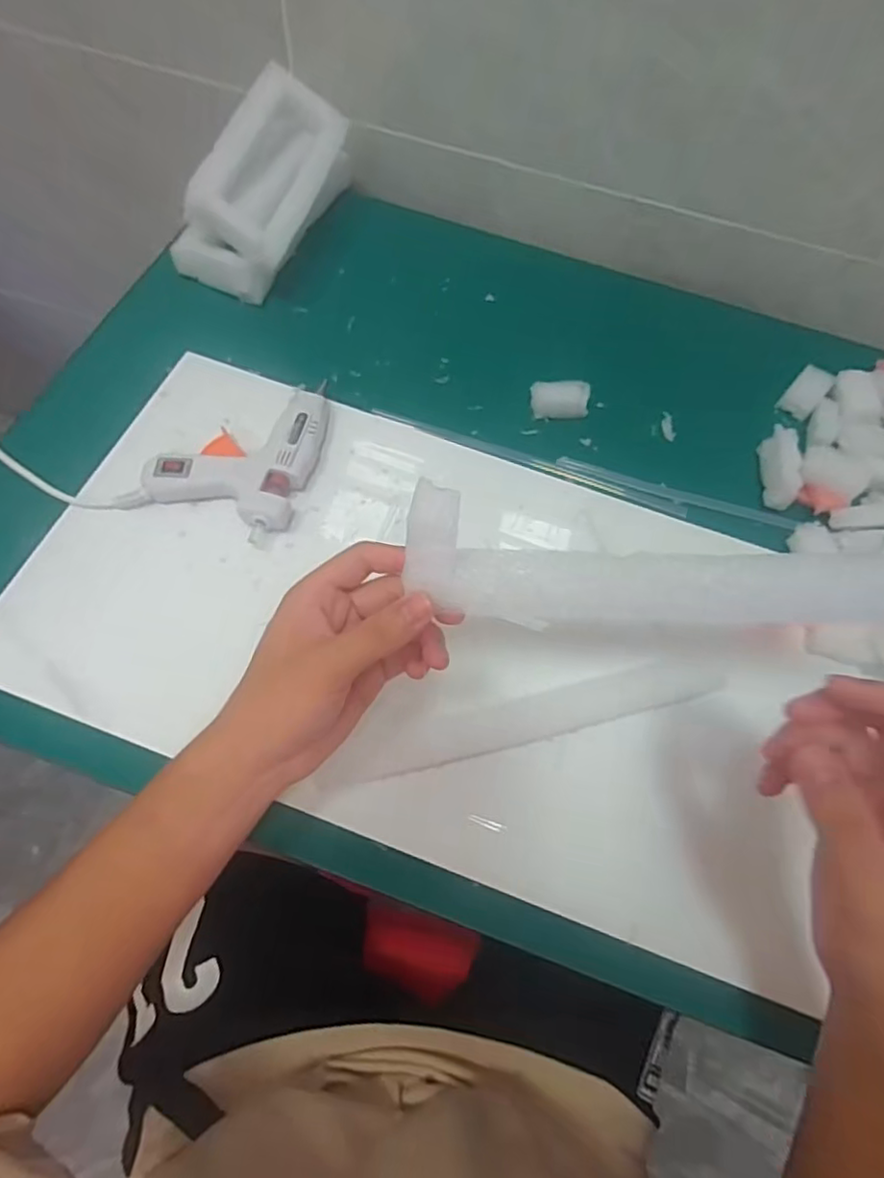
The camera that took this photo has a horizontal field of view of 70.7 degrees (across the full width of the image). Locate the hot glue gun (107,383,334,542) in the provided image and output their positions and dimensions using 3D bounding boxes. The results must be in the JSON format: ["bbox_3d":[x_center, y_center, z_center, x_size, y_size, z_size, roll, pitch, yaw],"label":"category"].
[{"bbox_3d":[-0.152,-0.106,0.467,0.112,0.024,0.132,19,65,7],"label":"hot glue gun"}]

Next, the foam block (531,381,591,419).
[{"bbox_3d":[0.100,-0.158,0.527,0.047,0.026,0.023,-2,65,-2],"label":"foam block"}]

